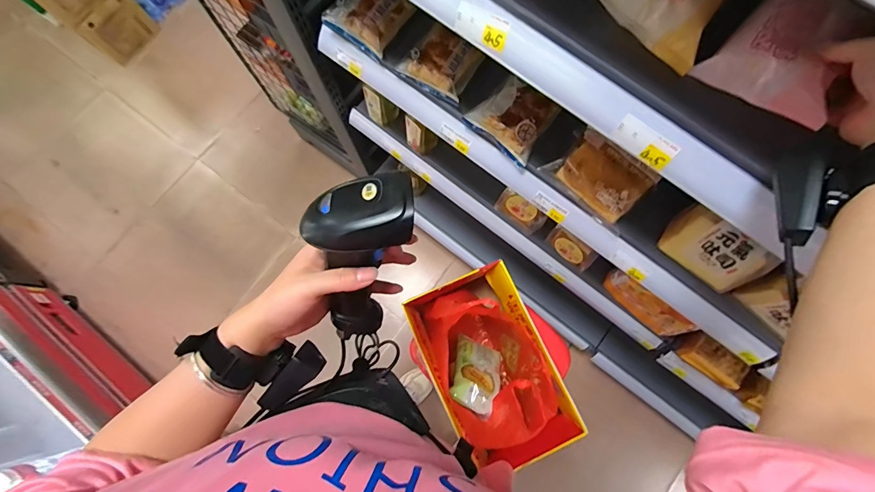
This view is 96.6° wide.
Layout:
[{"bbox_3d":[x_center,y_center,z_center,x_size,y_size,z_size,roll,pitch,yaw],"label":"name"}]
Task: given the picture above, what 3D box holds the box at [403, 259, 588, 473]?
[{"bbox_3d":[0.099,0.234,0.783,0.198,0.228,0.334,-25,80,-5],"label":"box"}]

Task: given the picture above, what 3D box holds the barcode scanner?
[{"bbox_3d":[-0.071,0.014,0.328,0.075,0.172,0.054,24,43,4],"label":"barcode scanner"}]

